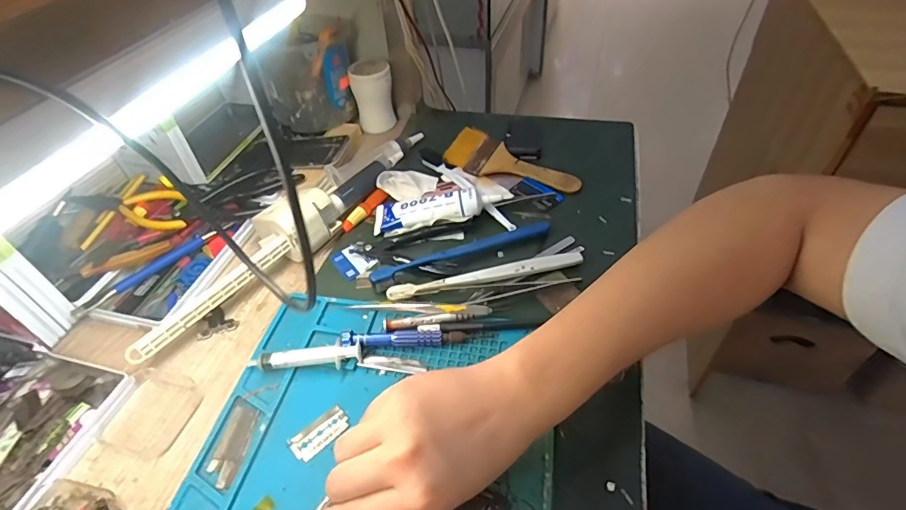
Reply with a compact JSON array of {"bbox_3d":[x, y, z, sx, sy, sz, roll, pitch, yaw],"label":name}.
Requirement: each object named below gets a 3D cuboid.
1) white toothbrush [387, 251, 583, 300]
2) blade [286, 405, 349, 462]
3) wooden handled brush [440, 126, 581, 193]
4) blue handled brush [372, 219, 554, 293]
[{"bbox_3d":[0.031,0.020,0.437,0.181,0.011,0.017,-10,46,-6],"label":"white toothbrush"},{"bbox_3d":[-0.097,0.129,0.343,0.042,0.004,0.022,-34,53,-27],"label":"blade"},{"bbox_3d":[0.067,-0.105,0.552,0.160,0.022,0.060,27,53,27],"label":"wooden handled brush"},{"bbox_3d":[0.010,-0.005,0.463,0.186,0.015,0.023,-18,47,-13],"label":"blue handled brush"}]

